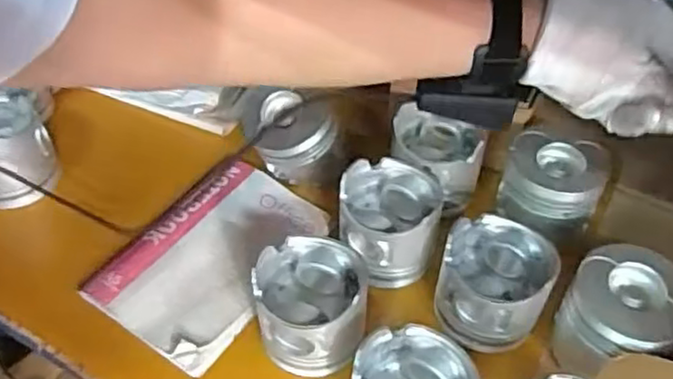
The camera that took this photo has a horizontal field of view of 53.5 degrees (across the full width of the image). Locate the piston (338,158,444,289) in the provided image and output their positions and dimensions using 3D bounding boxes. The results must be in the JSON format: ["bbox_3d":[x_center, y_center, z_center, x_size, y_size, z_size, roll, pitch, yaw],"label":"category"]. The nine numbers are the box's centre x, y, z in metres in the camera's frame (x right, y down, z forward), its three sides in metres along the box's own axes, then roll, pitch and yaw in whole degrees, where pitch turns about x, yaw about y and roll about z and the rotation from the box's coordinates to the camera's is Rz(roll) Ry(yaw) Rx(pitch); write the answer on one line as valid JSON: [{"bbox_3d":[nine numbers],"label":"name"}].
[{"bbox_3d":[0.045,0.031,0.615,0.098,0.072,0.095,0,46,0],"label":"piston"}]

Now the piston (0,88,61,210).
[{"bbox_3d":[-0.344,-0.037,0.694,0.093,0.087,0.098,-25,51,-22],"label":"piston"}]

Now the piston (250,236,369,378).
[{"bbox_3d":[-0.021,0.096,0.557,0.088,0.085,0.085,0,46,0],"label":"piston"}]

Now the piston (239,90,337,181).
[{"bbox_3d":[-0.046,-0.048,0.681,0.082,0.079,0.085,-15,48,-14],"label":"piston"}]

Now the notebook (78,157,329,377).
[{"bbox_3d":[-0.119,0.059,0.636,0.146,0.010,0.207,31,55,19],"label":"notebook"}]

